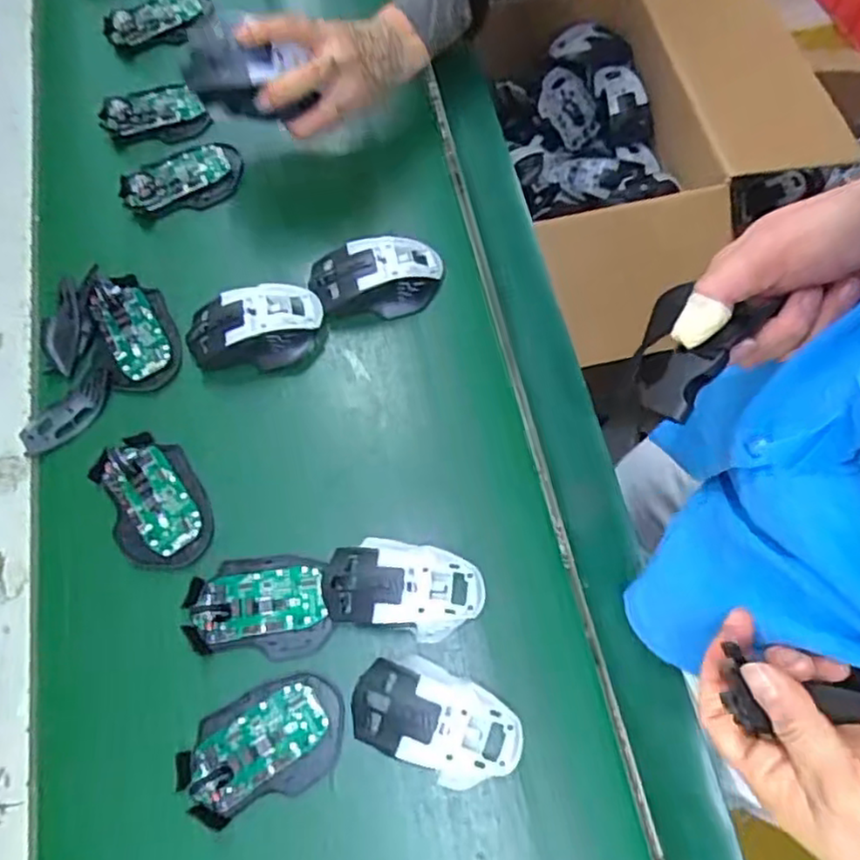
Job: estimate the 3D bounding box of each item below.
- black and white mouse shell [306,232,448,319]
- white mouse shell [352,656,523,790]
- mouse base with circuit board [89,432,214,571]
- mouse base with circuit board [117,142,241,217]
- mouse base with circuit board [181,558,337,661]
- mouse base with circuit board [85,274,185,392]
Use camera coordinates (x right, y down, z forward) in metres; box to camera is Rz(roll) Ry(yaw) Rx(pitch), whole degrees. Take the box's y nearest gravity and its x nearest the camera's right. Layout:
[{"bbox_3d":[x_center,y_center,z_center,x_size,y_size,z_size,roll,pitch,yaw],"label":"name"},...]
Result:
[{"bbox_3d":[-0.047,-0.135,0.599,0.118,0.040,0.068,-10,68,-2],"label":"black and white mouse shell"},{"bbox_3d":[0.004,0.195,0.456,0.113,0.032,0.063,24,71,11],"label":"white mouse shell"},{"bbox_3d":[-0.219,0.054,0.534,0.070,0.016,0.111,-28,70,-9],"label":"mouse base with circuit board"},{"bbox_3d":[-0.239,-0.244,0.649,0.113,0.029,0.065,-20,69,-6],"label":"mouse base with circuit board"},{"bbox_3d":[-0.127,0.128,0.497,0.102,0.022,0.072,-4,68,1],"label":"mouse base with circuit board"},{"bbox_3d":[-0.258,-0.086,0.590,0.066,0.024,0.109,-22,69,-7],"label":"mouse base with circuit board"}]

